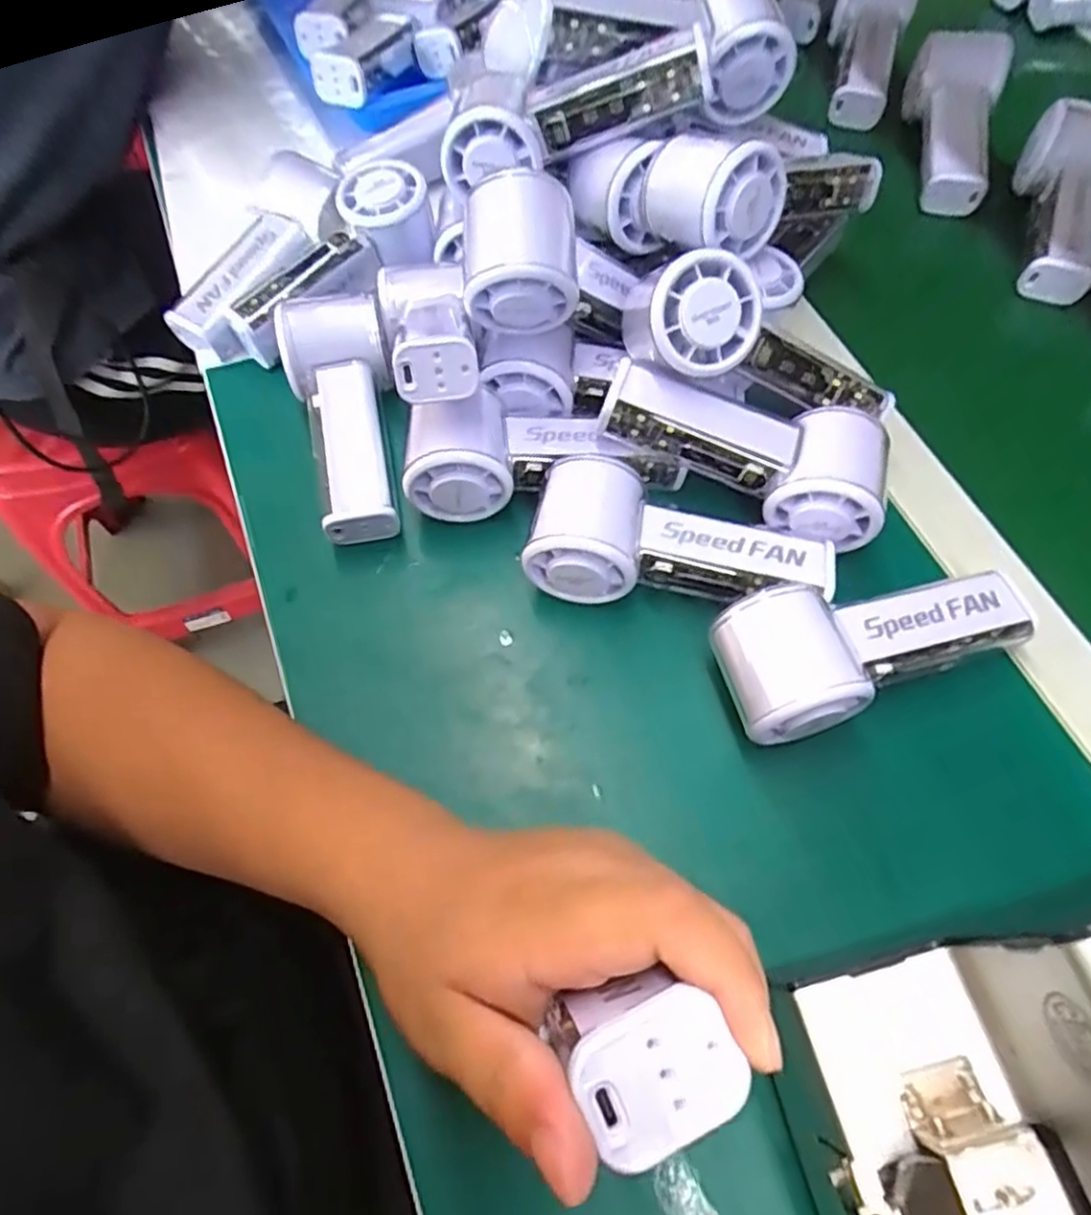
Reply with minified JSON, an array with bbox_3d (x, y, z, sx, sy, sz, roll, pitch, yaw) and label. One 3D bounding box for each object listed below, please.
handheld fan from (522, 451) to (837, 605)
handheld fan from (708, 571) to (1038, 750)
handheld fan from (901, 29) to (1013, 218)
[{"bbox_3d":[0.068,-0.030,0.360,0.155,0.060,0.062,11,64,7],"label":"handheld fan"},{"bbox_3d":[0.158,0.017,0.333,0.156,0.055,0.061,-13,64,-5],"label":"handheld fan"},{"bbox_3d":[0.305,-0.354,0.531,0.065,0.060,0.145,5,79,5],"label":"handheld fan"}]

